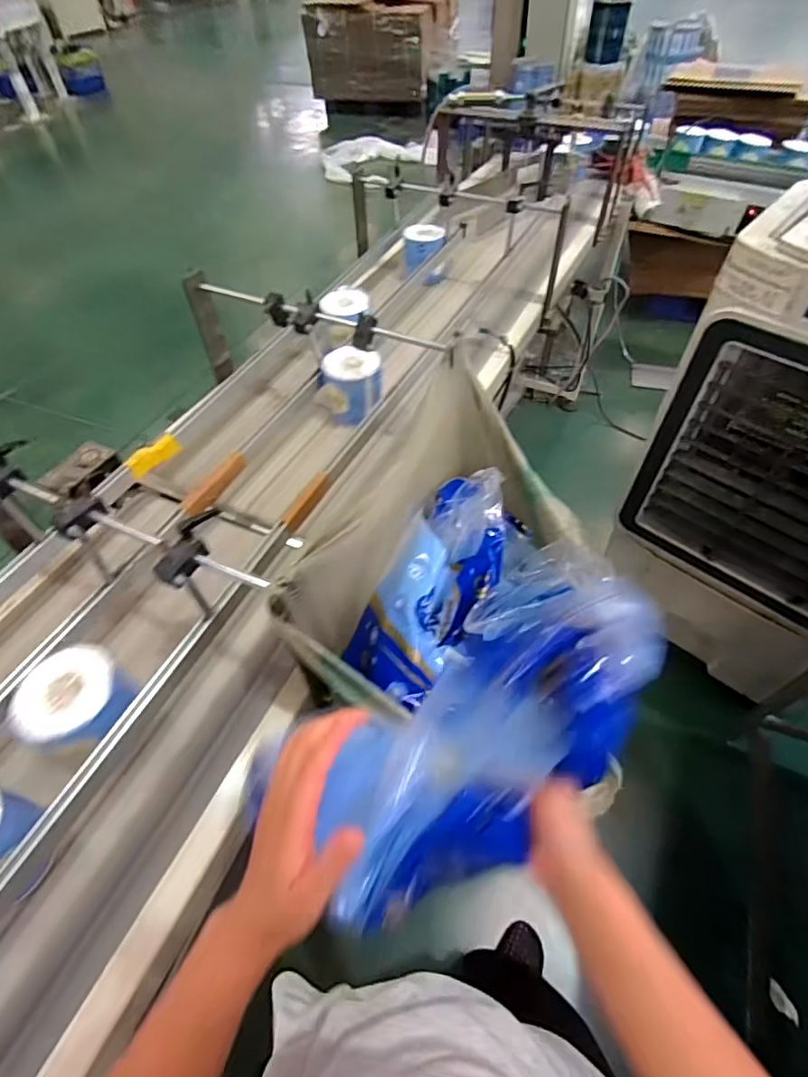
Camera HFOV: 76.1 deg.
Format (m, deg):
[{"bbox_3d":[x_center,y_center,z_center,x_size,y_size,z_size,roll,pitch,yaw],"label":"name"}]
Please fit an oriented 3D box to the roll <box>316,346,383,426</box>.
[{"bbox_3d":[-0.098,-0.293,0.976,0.123,0.123,0.099,-8,53,-4],"label":"roll"}]

